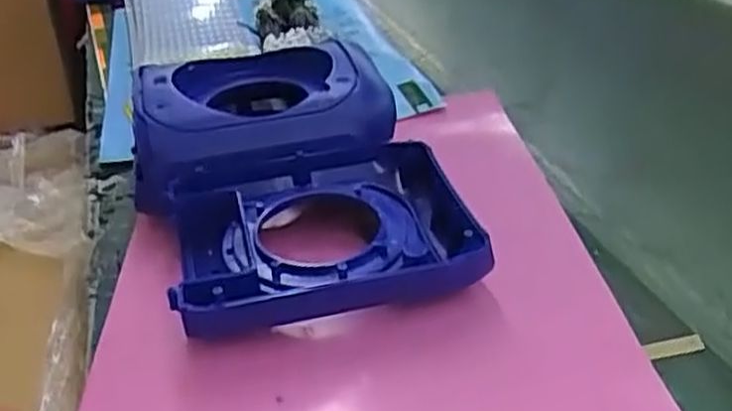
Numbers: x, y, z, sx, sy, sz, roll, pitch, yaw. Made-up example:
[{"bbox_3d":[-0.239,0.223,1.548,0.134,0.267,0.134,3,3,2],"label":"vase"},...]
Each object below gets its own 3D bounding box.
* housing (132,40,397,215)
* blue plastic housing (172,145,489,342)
[{"bbox_3d":[-0.101,-0.089,0.716,0.227,0.064,0.204,-12,31,-14],"label":"housing"},{"bbox_3d":[-0.032,0.022,0.602,0.231,0.059,0.178,-11,31,-13],"label":"blue plastic housing"}]

